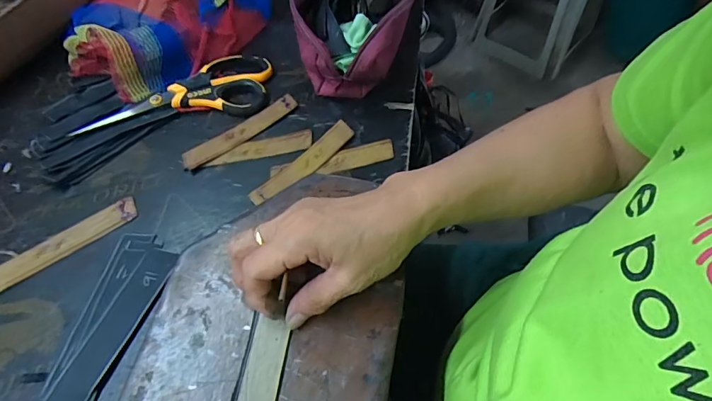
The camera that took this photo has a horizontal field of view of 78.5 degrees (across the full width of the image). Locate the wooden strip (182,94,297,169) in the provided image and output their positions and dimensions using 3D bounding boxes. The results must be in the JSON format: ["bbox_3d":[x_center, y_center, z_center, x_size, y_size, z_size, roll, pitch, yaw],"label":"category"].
[{"bbox_3d":[-0.114,-0.070,0.435,0.126,0.005,0.025,-35,63,-17],"label":"wooden strip"}]

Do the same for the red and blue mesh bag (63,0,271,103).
[{"bbox_3d":[-0.211,-0.225,0.503,0.194,0.064,0.258,10,57,7],"label":"red and blue mesh bag"}]

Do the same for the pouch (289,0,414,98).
[{"bbox_3d":[-0.002,-0.205,0.483,0.120,0.073,0.188,9,57,6],"label":"pouch"}]

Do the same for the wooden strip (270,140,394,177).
[{"bbox_3d":[-0.022,-0.038,0.415,0.117,0.004,0.024,-13,57,-8],"label":"wooden strip"}]

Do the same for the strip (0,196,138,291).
[{"bbox_3d":[-0.253,0.038,0.370,0.133,0.004,0.026,-32,62,-19],"label":"strip"}]

